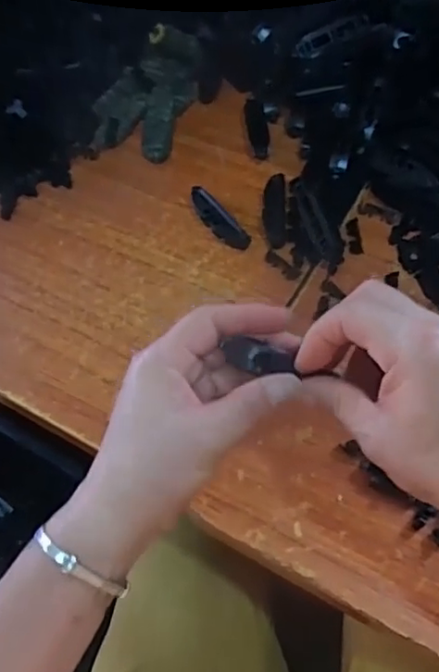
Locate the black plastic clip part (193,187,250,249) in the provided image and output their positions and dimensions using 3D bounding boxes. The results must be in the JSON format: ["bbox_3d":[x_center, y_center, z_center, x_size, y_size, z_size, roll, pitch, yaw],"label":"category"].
[{"bbox_3d":[-0.001,-0.104,0.530,0.019,0.020,0.075,-36,64,-17],"label":"black plastic clip part"}]

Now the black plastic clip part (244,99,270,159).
[{"bbox_3d":[0.037,-0.201,0.583,0.020,0.016,0.069,-5,59,0],"label":"black plastic clip part"}]

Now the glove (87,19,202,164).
[{"bbox_3d":[-0.074,-0.251,0.608,0.087,0.044,0.157,12,61,10],"label":"glove"}]

